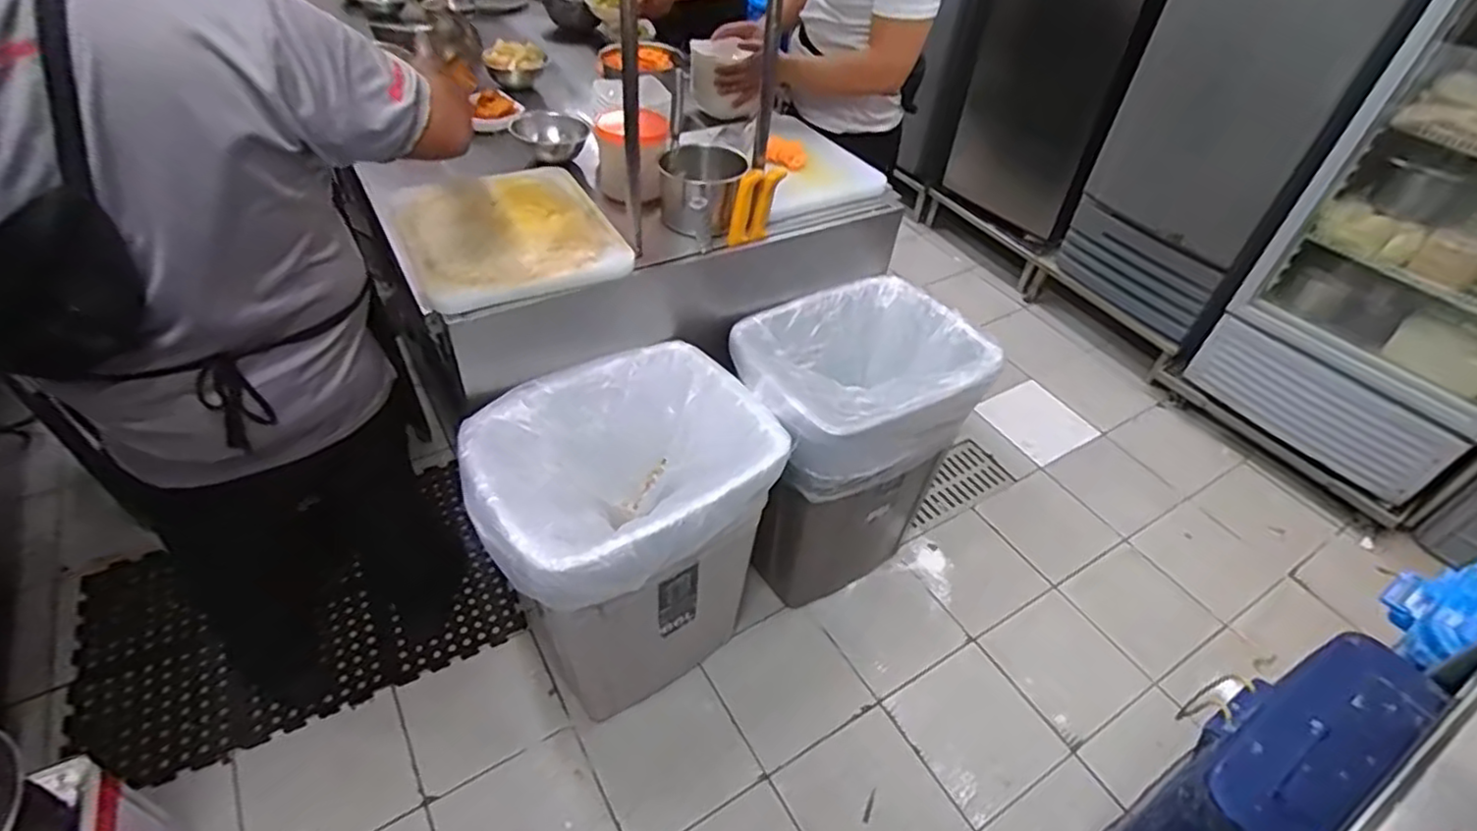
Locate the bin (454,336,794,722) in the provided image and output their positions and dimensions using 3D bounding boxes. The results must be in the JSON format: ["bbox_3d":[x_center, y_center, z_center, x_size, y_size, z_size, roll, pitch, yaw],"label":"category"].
[{"bbox_3d":[-0.213,0.276,1.373,0.506,0.705,0.374,-27,54,-29],"label":"bin"}]

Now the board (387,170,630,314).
[{"bbox_3d":[-0.409,-0.332,1.227,0.344,0.037,0.386,-20,53,-27],"label":"board"}]

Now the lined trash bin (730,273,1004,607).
[{"bbox_3d":[0.232,0.072,1.579,0.488,0.664,0.373,-18,50,-22],"label":"lined trash bin"}]

